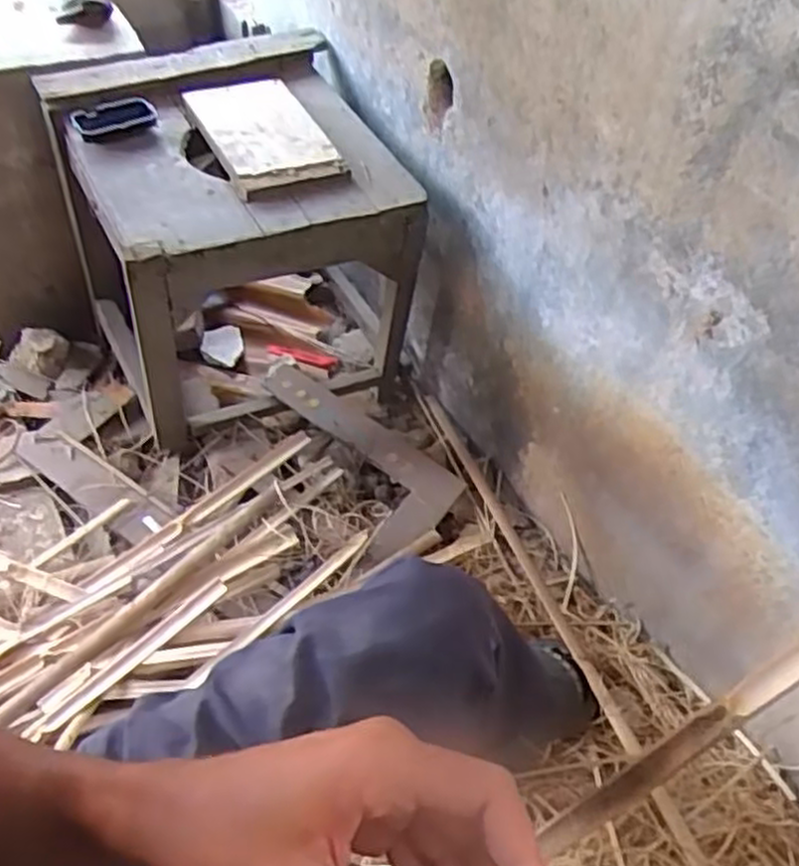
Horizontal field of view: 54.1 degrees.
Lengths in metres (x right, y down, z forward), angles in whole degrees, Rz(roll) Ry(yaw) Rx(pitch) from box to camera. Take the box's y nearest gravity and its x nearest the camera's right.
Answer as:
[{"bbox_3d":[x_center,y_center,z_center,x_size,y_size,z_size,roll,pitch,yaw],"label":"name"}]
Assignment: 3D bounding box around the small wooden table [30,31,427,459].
[{"bbox_3d":[-0.240,-0.285,1.251,0.449,0.459,0.442,-19,54,-18],"label":"small wooden table"}]

